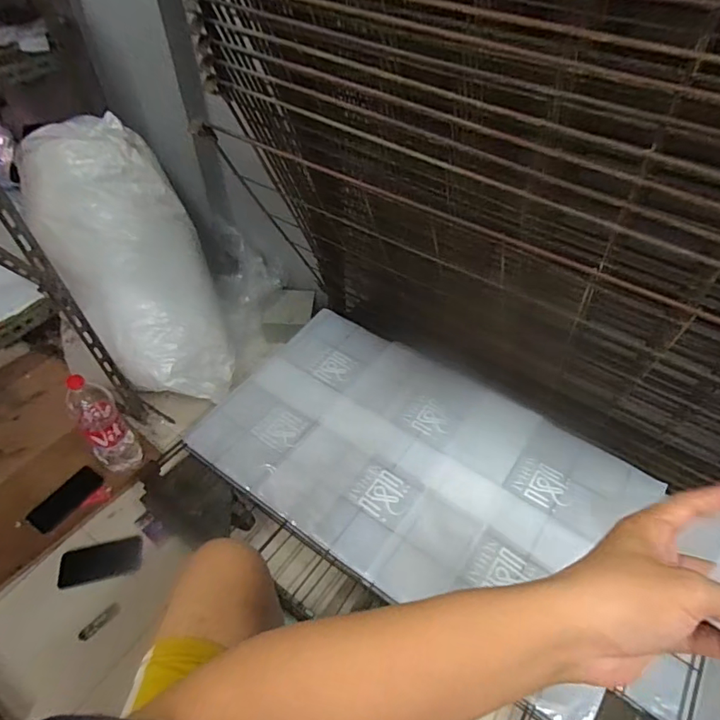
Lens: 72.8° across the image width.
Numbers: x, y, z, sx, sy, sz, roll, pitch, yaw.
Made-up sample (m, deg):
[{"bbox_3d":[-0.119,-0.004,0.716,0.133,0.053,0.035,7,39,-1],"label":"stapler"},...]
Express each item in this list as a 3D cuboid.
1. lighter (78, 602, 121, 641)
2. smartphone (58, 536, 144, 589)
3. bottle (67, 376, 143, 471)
[{"bbox_3d":[-0.531,0.533,0.996,0.026,0.015,0.083,30,56,24],"label":"lighter"},{"bbox_3d":[-0.569,0.447,1.081,0.164,0.015,0.084,-9,52,-16],"label":"smartphone"},{"bbox_3d":[-0.567,0.151,1.083,0.094,0.273,0.074,-34,57,-25],"label":"bottle"}]

